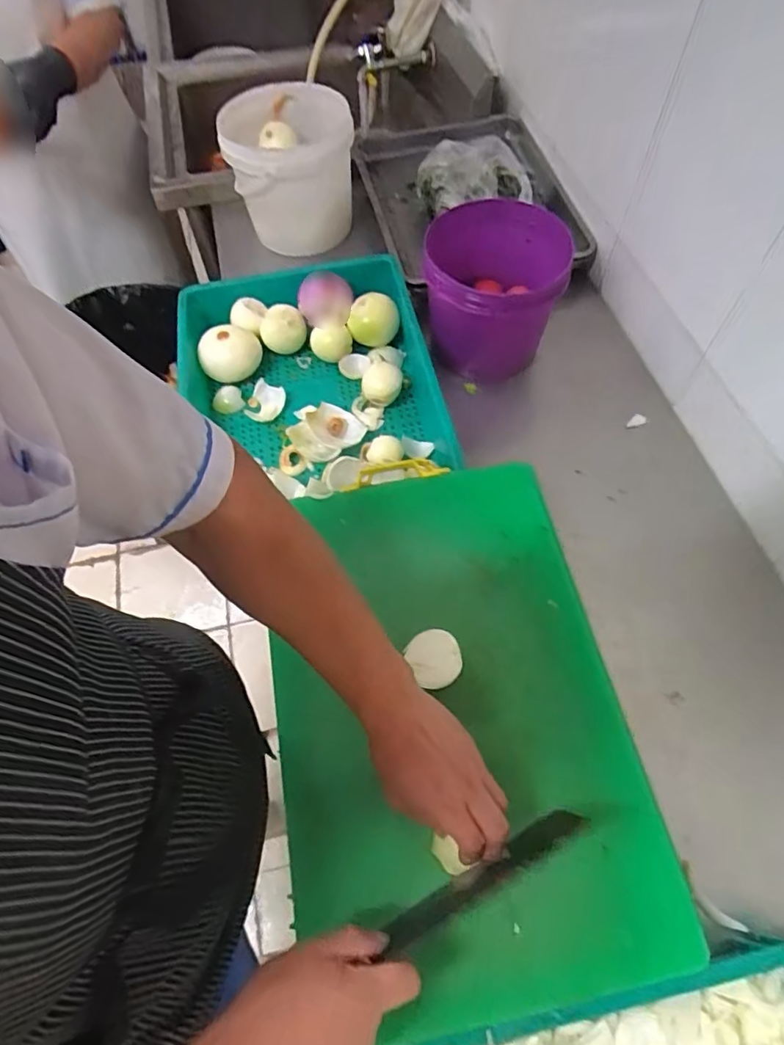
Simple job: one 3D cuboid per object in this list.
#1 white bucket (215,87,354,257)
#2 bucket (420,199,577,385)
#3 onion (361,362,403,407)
[{"bbox_3d":[-0.183,-0.625,1.000,0.191,0.218,0.191,0,60,1],"label":"white bucket"},{"bbox_3d":[0.159,-0.351,0.924,0.210,0.225,0.204,7,61,5],"label":"bucket"},{"bbox_3d":[-0.017,-0.224,0.918,0.063,0.055,0.069,-2,60,0],"label":"onion"}]

